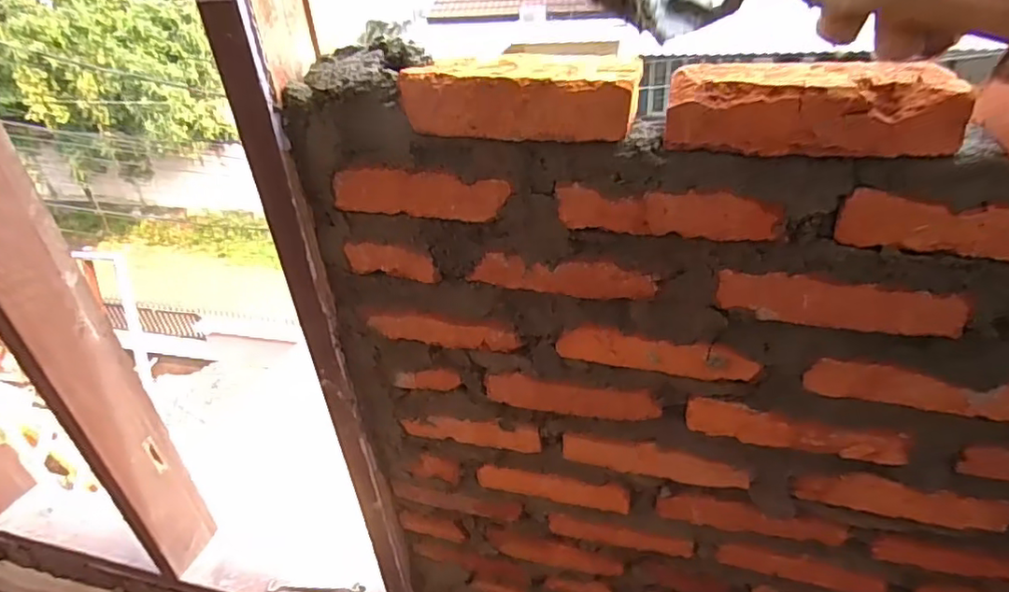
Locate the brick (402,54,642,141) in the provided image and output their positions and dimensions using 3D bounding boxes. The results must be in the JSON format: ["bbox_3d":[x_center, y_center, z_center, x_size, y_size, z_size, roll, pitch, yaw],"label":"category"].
[{"bbox_3d":[0.013,-0.170,0.485,0.191,0.050,0.084,5,35,14],"label":"brick"}]

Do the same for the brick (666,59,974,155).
[{"bbox_3d":[0.218,-0.141,0.427,0.193,0.047,0.080,6,35,17],"label":"brick"}]

